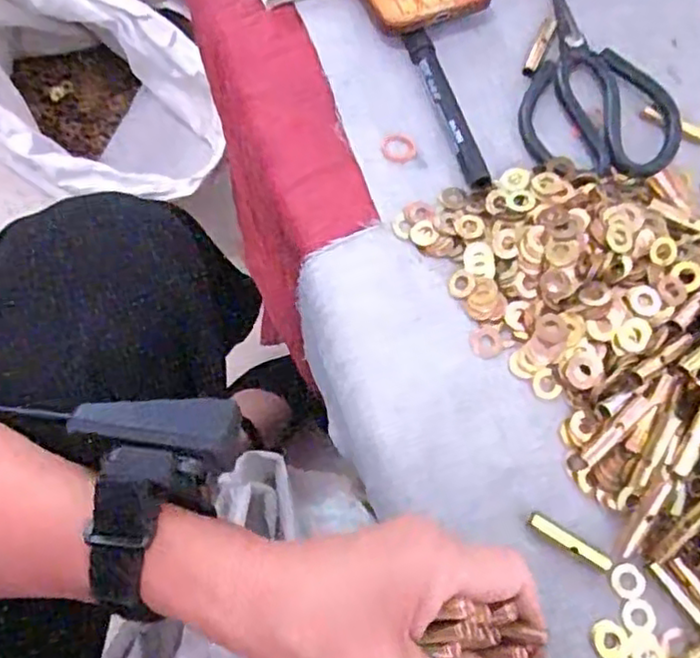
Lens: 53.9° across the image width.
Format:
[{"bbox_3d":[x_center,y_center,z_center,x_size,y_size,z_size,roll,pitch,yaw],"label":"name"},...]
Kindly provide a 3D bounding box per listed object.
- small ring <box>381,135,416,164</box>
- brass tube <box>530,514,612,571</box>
[{"bbox_3d":[0.030,-0.109,0.421,0.021,0.007,0.016,5,68,-2],"label":"small ring"},{"bbox_3d":[0.108,0.105,0.339,0.043,0.006,0.006,31,71,10],"label":"brass tube"}]

